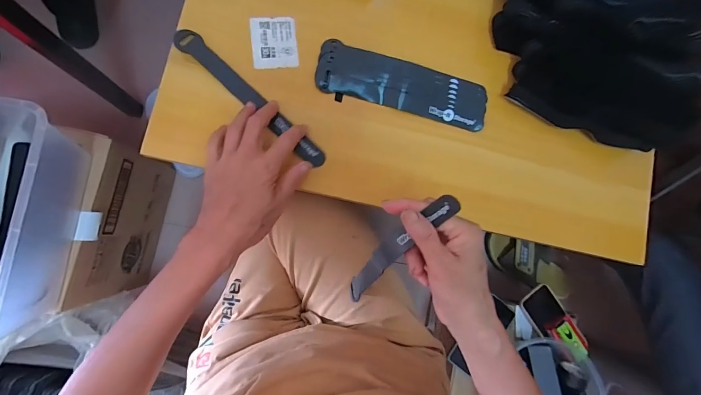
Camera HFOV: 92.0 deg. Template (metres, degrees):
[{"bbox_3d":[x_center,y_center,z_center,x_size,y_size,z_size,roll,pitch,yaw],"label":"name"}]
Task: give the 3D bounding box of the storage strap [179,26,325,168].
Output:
[{"bbox_3d":[-0.104,-0.103,0.361,0.196,0.013,0.022,42,81,-3],"label":"storage strap"}]

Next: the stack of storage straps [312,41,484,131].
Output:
[{"bbox_3d":[0.062,-0.128,0.392,0.199,0.014,0.062,11,83,-7],"label":"stack of storage straps"}]

